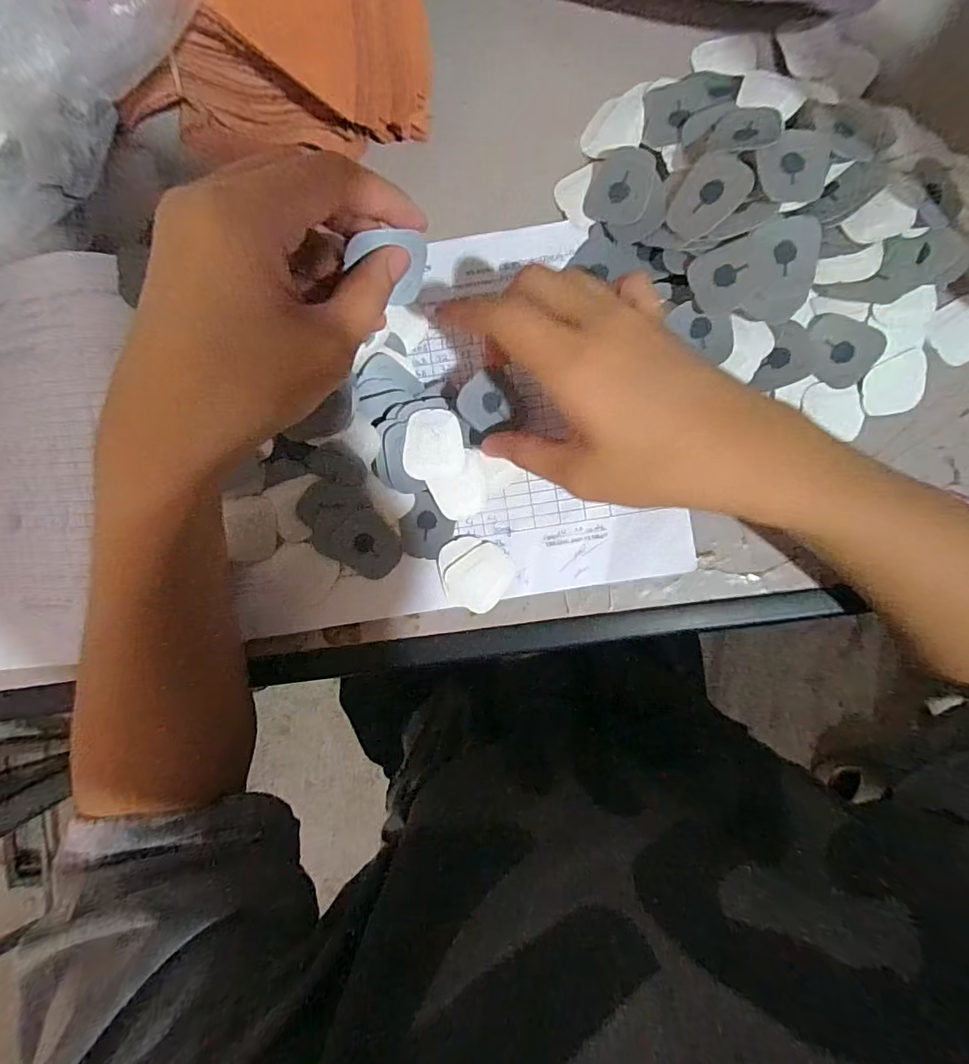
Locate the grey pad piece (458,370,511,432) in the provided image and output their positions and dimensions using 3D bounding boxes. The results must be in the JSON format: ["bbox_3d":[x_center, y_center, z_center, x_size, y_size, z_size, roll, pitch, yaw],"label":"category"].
[{"bbox_3d":[-0.001,-0.069,0.277,0.025,0.004,0.027,-43,110,-11],"label":"grey pad piece"}]

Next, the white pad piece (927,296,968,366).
[{"bbox_3d":[0.271,-0.116,0.290,0.030,0.005,0.034,39,92,-1],"label":"white pad piece"}]

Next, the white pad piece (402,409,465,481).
[{"bbox_3d":[-0.029,-0.048,0.284,0.032,0.004,0.037,-3,100,-8],"label":"white pad piece"}]

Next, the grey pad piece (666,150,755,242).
[{"bbox_3d":[0.112,-0.170,0.258,0.031,0.004,0.039,50,120,14],"label":"grey pad piece"}]

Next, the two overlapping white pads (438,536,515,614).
[{"bbox_3d":[-0.006,0.024,0.295,0.042,0.004,0.040,22,92,-1],"label":"two overlapping white pads"}]

